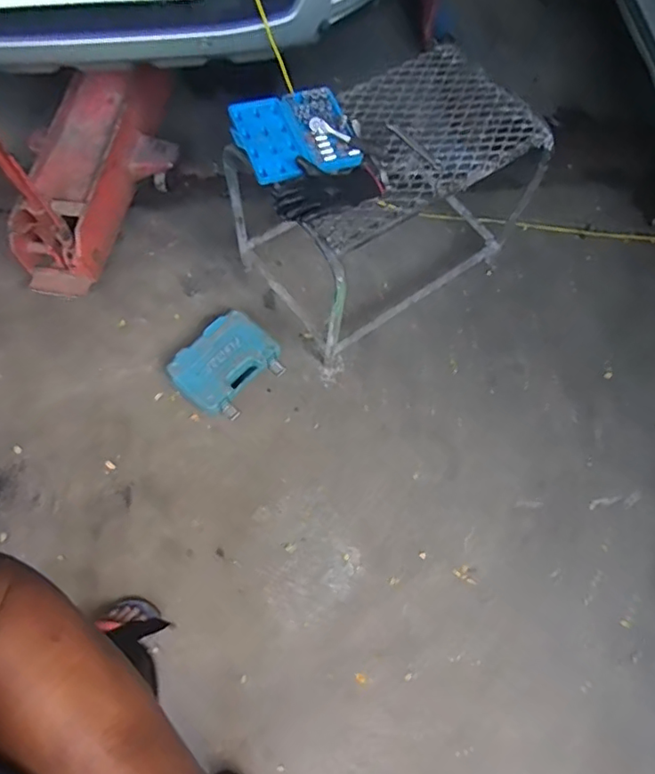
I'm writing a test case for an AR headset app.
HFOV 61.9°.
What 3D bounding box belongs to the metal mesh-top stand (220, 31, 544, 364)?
[{"bbox_3d":[0.154,-0.492,1.432,0.681,0.435,0.443,-34,71,-15],"label":"metal mesh-top stand"}]

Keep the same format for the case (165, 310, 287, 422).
[{"bbox_3d":[-0.272,-0.063,1.467,0.226,0.079,0.270,38,70,15],"label":"case"}]

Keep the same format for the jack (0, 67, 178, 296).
[{"bbox_3d":[-0.669,-0.790,1.186,0.377,1.181,0.662,0,66,-1],"label":"jack"}]

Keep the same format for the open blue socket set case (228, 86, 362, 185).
[{"bbox_3d":[-0.073,-0.555,1.192,0.258,0.035,0.238,-13,67,-7],"label":"open blue socket set case"}]

